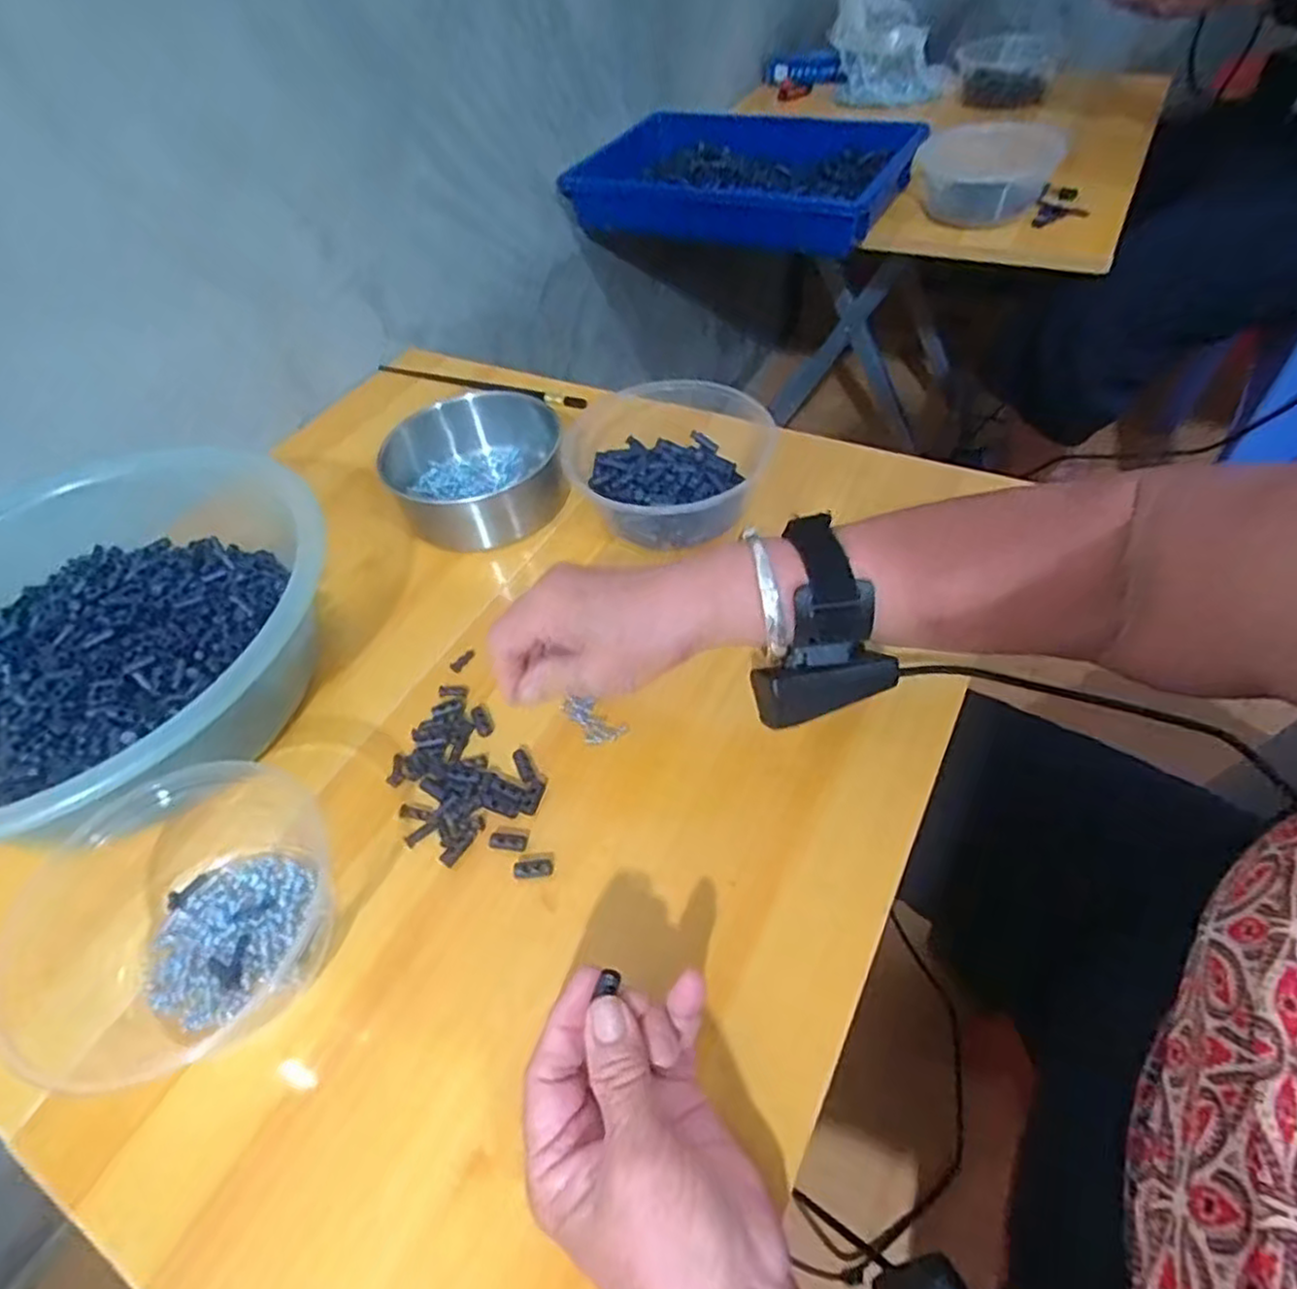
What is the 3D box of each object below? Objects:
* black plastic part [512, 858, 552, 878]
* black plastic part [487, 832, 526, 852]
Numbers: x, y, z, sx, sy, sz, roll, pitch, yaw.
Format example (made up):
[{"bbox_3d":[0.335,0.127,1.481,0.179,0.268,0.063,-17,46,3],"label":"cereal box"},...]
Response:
[{"bbox_3d":[-0.057,0.110,0.352,0.019,0.004,0.008,-7,50,1],"label":"black plastic part"},{"bbox_3d":[-0.071,0.100,0.361,0.019,0.004,0.008,3,51,9],"label":"black plastic part"}]

